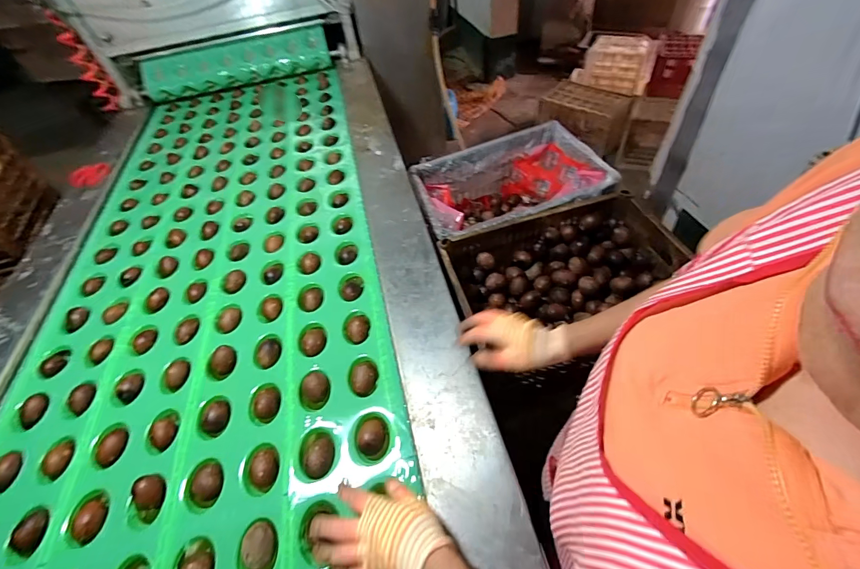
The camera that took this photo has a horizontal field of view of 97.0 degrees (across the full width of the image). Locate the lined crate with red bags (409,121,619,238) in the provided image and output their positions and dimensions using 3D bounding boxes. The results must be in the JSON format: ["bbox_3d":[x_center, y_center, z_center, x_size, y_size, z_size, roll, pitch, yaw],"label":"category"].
[{"bbox_3d":[0.201,-0.218,1.000,0.435,0.178,0.313,-16,49,-4],"label":"lined crate with red bags"}]

